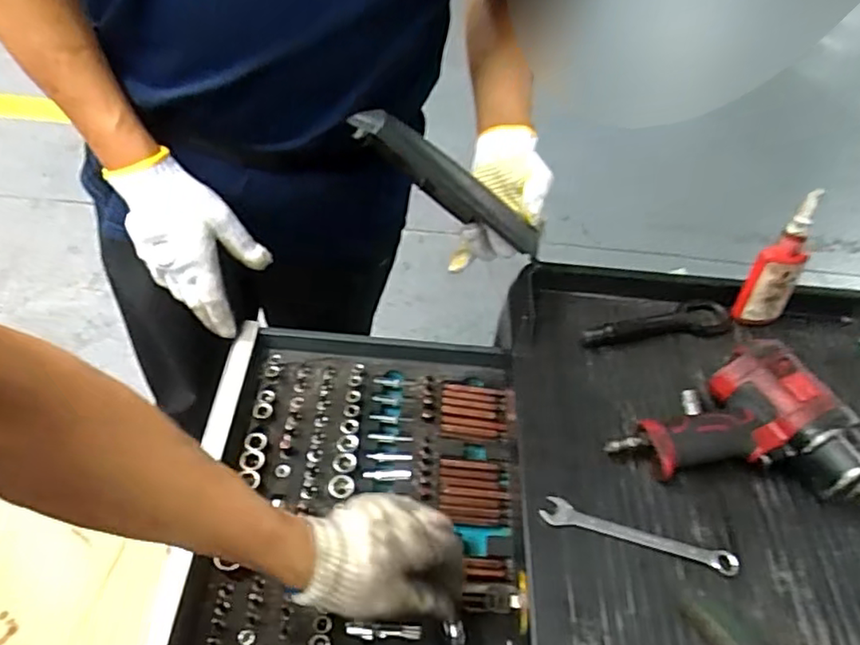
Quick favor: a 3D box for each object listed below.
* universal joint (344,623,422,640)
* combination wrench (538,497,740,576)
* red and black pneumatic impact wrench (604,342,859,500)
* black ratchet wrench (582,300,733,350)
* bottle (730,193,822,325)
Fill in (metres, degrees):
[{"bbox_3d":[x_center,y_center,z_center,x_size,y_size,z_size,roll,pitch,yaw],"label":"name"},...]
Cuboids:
[{"bbox_3d":[-0.042,0.278,0.565,0.068,0.009,0.011,4,49,-1],"label":"universal joint"},{"bbox_3d":[0.179,0.183,0.543,0.163,0.008,0.023,15,49,9],"label":"combination wrench"},{"bbox_3d":[0.290,0.087,0.592,0.224,0.074,0.139,11,49,5],"label":"red and black pneumatic impact wrench"},{"bbox_3d":[0.250,0.000,0.701,0.175,0.019,0.048,-4,49,-8],"label":"black ratchet wrench"},{"bbox_3d":[0.376,-0.060,0.668,0.051,0.145,0.048,36,56,25],"label":"bottle"}]

